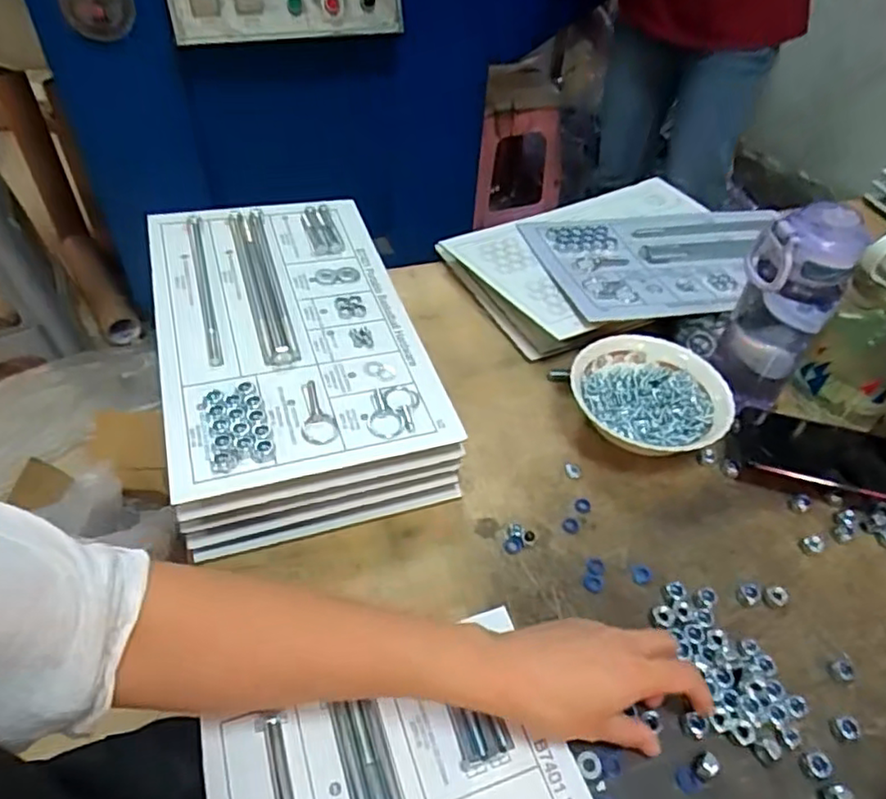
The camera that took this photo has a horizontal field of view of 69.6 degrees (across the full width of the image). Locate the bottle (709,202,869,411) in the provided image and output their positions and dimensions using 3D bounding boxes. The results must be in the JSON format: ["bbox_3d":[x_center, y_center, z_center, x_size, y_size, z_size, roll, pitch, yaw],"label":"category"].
[{"bbox_3d":[0.308,-0.076,0.595,0.078,0.208,0.070,31,52,22],"label":"bottle"}]

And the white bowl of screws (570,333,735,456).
[{"bbox_3d":[0.195,0.002,0.617,0.140,0.054,0.134,2,47,-2],"label":"white bowl of screws"}]

